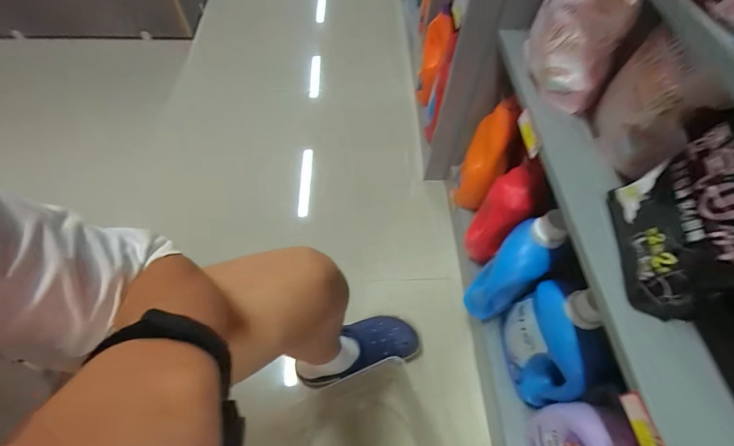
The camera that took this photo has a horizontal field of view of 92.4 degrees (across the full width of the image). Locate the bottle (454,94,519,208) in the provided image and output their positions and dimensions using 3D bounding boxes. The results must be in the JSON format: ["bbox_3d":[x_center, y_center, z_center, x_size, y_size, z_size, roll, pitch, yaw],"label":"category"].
[{"bbox_3d":[0.292,-0.160,0.867,0.086,0.310,0.093,20,58,10],"label":"bottle"}]

